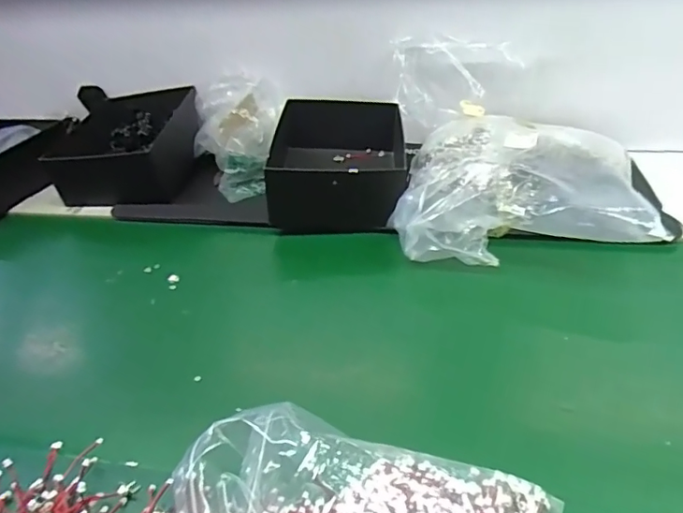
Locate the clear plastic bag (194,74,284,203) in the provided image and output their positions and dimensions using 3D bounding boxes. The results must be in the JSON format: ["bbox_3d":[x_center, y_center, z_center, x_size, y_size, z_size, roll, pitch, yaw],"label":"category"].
[{"bbox_3d":[-0.170,-0.204,0.869,0.149,0.075,0.242,-7,60,-2],"label":"clear plastic bag"}]

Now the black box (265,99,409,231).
[{"bbox_3d":[-0.011,-0.146,0.794,0.195,0.098,0.261,-3,33,4],"label":"black box"}]

